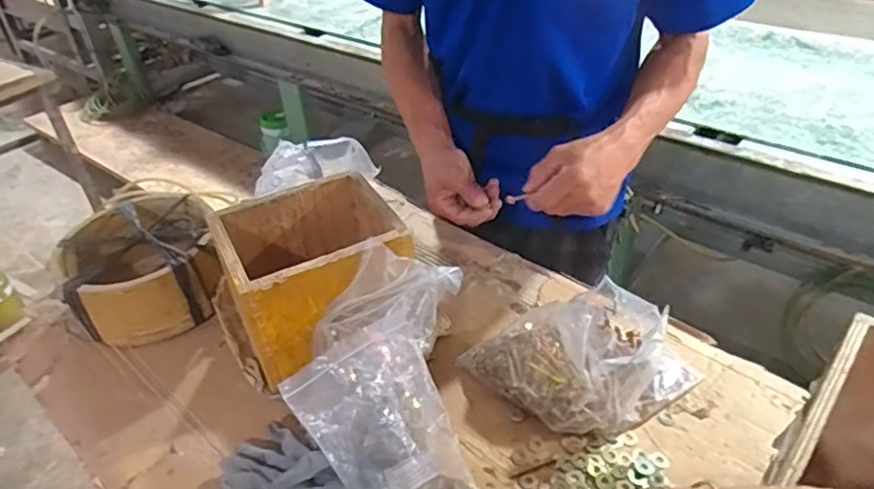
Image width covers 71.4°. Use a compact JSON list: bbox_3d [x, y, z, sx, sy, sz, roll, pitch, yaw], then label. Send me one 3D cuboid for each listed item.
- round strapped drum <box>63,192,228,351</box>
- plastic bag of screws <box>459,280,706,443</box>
[{"bbox_3d":[-0.422,0.033,0.875,0.201,0.107,0.215,-2,37,2],"label":"round strapped drum"},{"bbox_3d":[0.172,0.118,0.723,0.223,0.100,0.196,-24,42,-25],"label":"plastic bag of screws"}]

